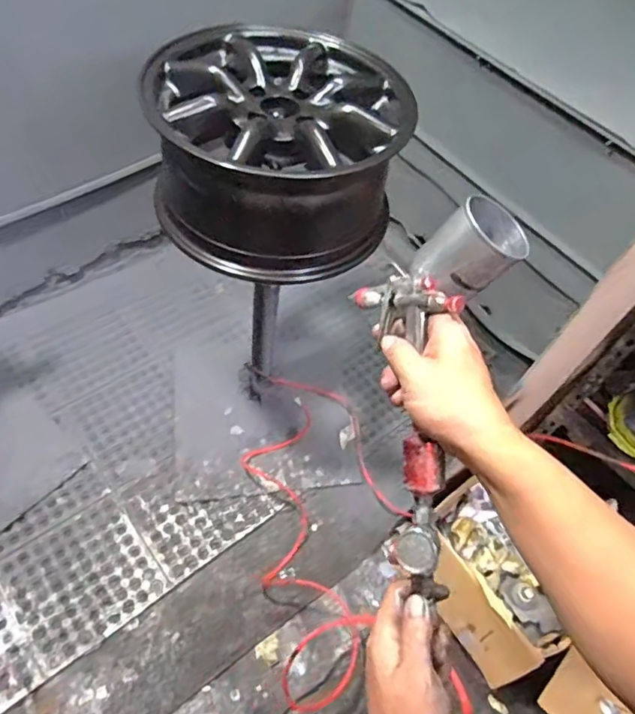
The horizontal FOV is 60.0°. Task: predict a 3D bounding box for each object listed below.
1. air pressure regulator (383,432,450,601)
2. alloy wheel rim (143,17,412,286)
[{"bbox_3d":[0.081,0.129,0.442,0.045,0.047,0.127,1,83,-2],"label":"air pressure regulator"},{"bbox_3d":[-0.062,-0.317,0.914,0.381,0.254,0.380,2,53,-6],"label":"alloy wheel rim"}]

